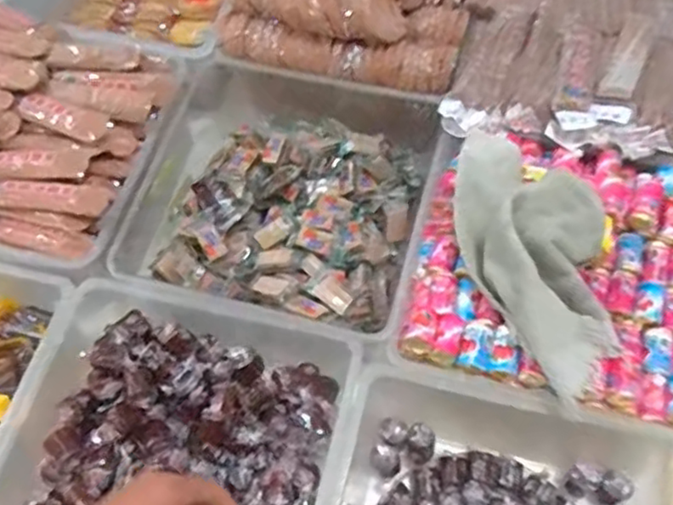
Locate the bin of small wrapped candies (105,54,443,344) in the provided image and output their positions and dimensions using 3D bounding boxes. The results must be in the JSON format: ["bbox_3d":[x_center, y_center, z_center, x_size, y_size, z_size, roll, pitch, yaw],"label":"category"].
[{"bbox_3d":[-0.065,-0.063,0.749,0.333,0.133,0.304,16,65,10],"label":"bin of small wrapped candies"}]

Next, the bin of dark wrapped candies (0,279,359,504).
[{"bbox_3d":[-0.146,0.200,0.616,0.295,0.116,0.291,13,65,9],"label":"bin of dark wrapped candies"}]

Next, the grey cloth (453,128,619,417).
[{"bbox_3d":[0.173,0.009,0.571,0.137,0.060,0.218,5,64,5],"label":"grey cloth"}]

